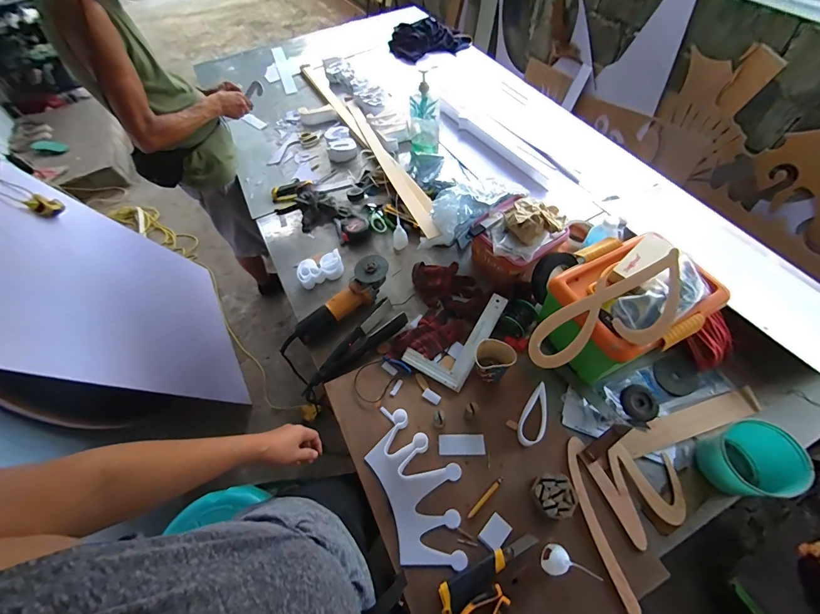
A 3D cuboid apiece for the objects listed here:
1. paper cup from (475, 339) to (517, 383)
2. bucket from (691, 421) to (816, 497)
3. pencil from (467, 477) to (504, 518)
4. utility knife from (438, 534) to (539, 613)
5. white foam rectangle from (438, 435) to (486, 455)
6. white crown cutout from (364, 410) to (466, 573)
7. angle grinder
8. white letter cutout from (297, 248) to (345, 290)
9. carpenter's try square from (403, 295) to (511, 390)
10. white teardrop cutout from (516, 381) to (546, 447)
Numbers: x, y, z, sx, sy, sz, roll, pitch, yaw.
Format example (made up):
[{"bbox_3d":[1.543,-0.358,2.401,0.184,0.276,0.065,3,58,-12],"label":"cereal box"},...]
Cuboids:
[{"bbox_3d":[0.180,0.123,0.768,0.078,0.101,0.066,11,61,12],"label":"paper cup"},{"bbox_3d":[0.616,0.282,0.649,0.124,0.102,0.115,-2,57,3],"label":"bucket"},{"bbox_3d":[0.144,0.363,0.675,0.097,0.004,0.010,-39,63,-19],"label":"pencil"},{"bbox_3d":[0.133,0.449,0.611,0.193,0.015,0.041,-30,60,-14],"label":"utility knife"},{"bbox_3d":[0.106,0.285,0.731,0.094,0.007,0.039,-2,57,3],"label":"white foam rectangle"},{"bbox_3d":[0.019,0.345,0.682,0.152,0.034,0.279,-22,59,-10],"label":"white crown cutout"},{"bbox_3d":[-0.174,-0.022,0.902,0.280,0.091,0.081,-33,61,-16],"label":"angle grinder"},{"bbox_3d":[-0.249,-0.105,0.990,0.130,0.036,0.070,-24,59,-11],"label":"white letter cutout"},{"bbox_3d":[0.110,0.058,0.846,0.150,0.046,0.255,27,63,19],"label":"carpenter's try square"},{"bbox_3d":[0.261,0.226,0.746,0.048,0.043,0.131,21,61,16],"label":"white teardrop cutout"}]

